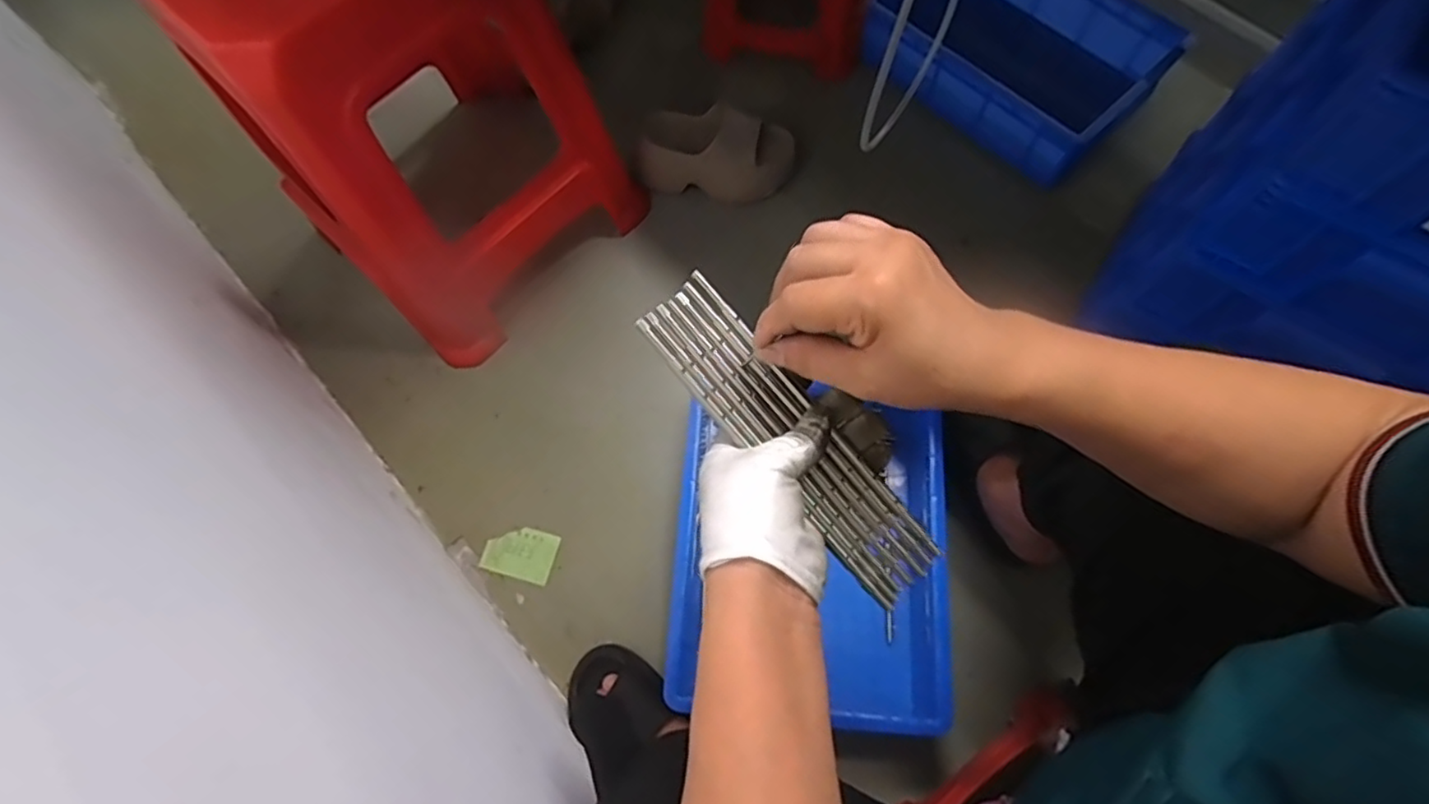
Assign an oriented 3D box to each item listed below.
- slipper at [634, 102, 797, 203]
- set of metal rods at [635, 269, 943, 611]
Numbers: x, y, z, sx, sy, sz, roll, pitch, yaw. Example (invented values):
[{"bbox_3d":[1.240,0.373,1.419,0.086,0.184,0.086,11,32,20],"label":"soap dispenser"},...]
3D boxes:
[{"bbox_3d":[0.004,-0.379,0.952,0.219,0.095,0.113,13,71,7],"label":"slipper"},{"bbox_3d":[0.047,0.024,0.371,0.052,0.015,0.220,-43,95,-12],"label":"set of metal rods"}]

